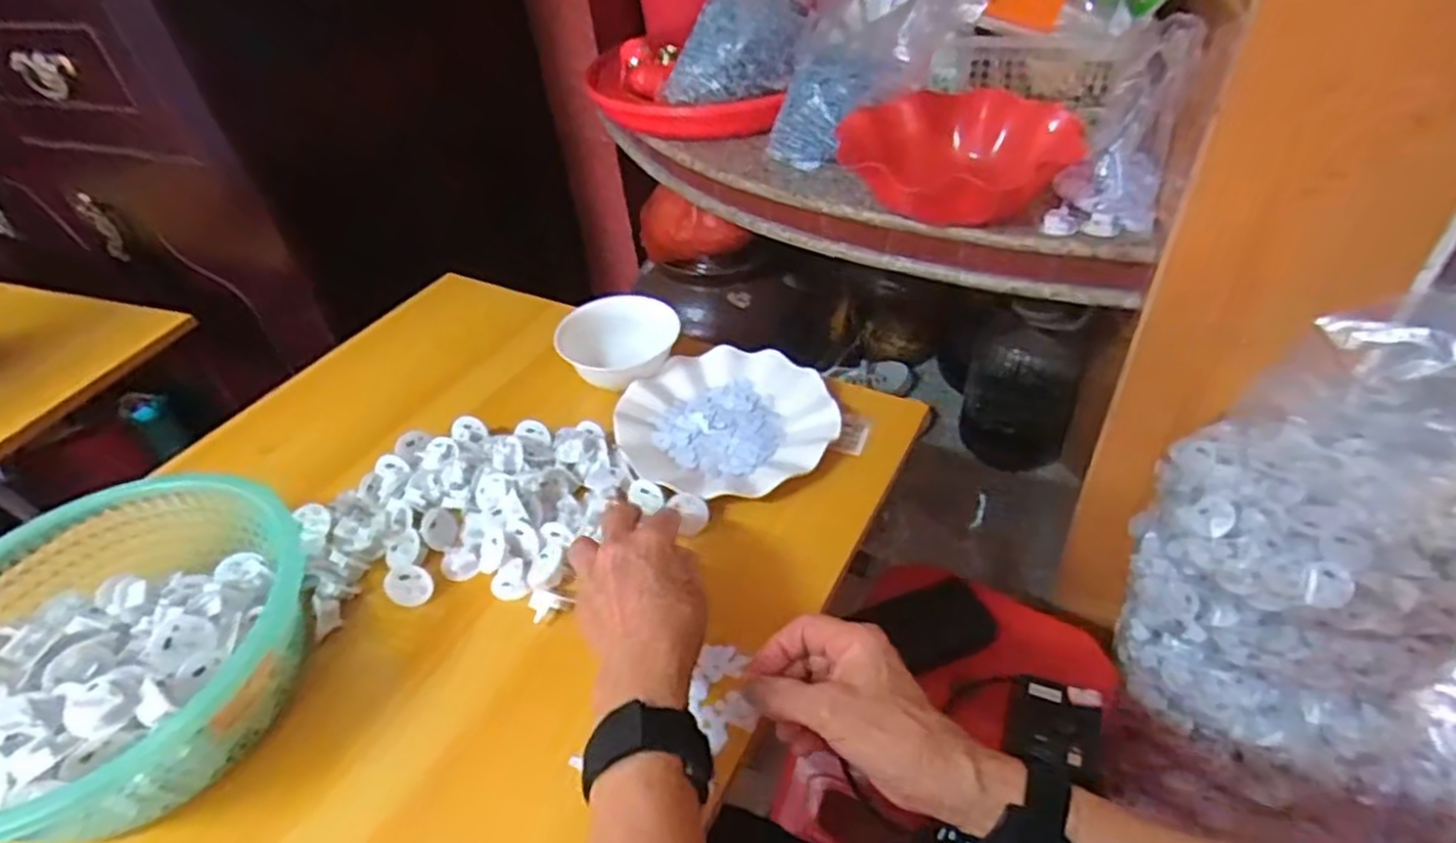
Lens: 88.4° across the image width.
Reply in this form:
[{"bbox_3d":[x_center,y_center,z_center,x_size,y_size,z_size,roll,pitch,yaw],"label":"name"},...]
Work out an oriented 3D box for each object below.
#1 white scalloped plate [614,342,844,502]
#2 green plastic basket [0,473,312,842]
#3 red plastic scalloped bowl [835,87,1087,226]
[{"bbox_3d":[0.003,-0.003,0.647,0.178,0.024,0.161,21,49,27],"label":"white scalloped plate"},{"bbox_3d":[-0.386,0.150,0.470,0.223,0.104,0.225,-4,42,3],"label":"green plastic basket"},{"bbox_3d":[0.230,-0.263,0.736,0.223,0.058,0.188,-11,43,-5],"label":"red plastic scalloped bowl"}]

